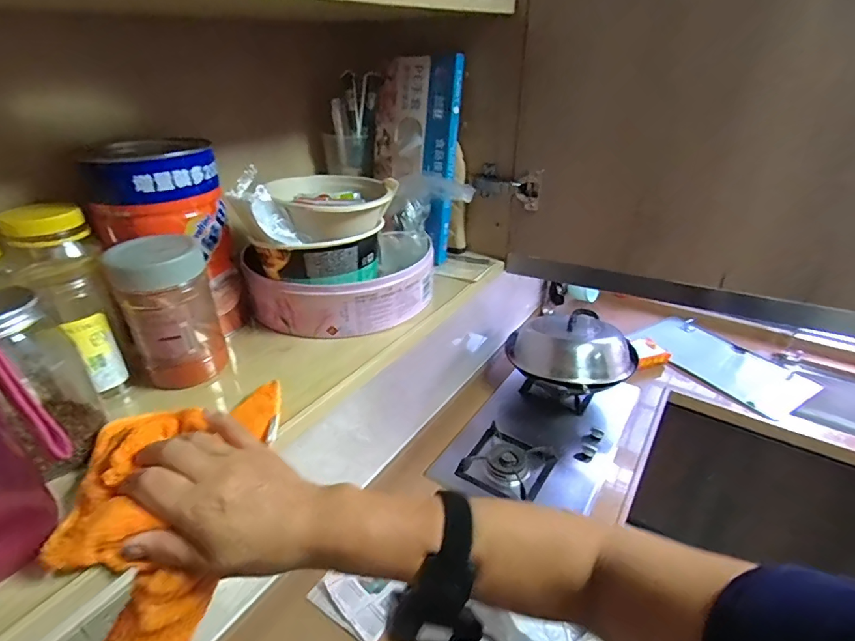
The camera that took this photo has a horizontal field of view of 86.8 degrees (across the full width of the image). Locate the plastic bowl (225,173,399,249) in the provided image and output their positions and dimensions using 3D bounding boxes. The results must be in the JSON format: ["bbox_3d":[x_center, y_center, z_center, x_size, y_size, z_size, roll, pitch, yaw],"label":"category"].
[{"bbox_3d":[-0.116,-0.133,0.515,0.153,0.059,0.149,0,30,0],"label":"plastic bowl"}]

